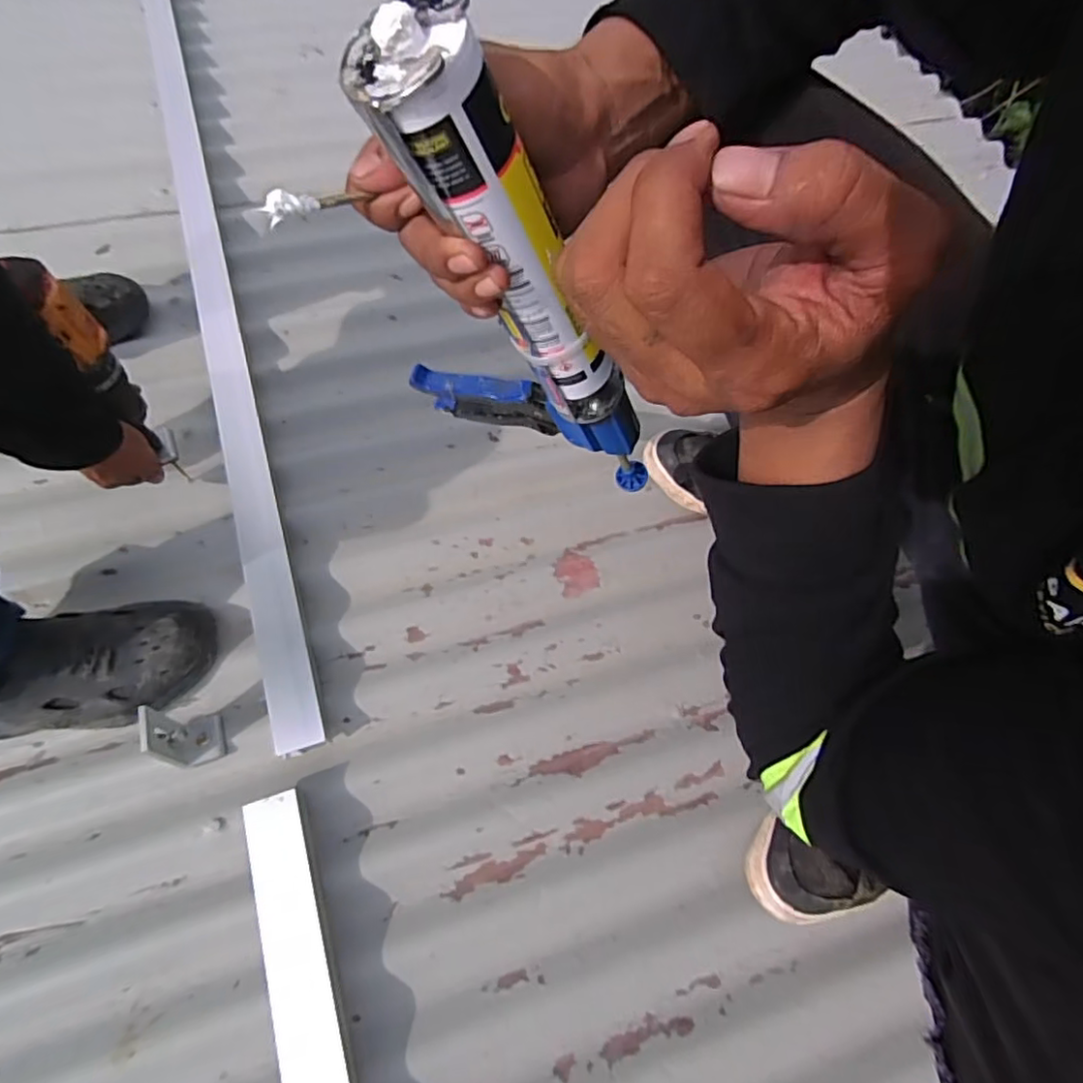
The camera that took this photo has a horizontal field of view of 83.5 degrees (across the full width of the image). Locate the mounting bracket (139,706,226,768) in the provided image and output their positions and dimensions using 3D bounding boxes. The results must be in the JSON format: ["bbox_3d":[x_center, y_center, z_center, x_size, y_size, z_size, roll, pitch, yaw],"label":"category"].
[{"bbox_3d":[-0.321,0.174,0.546,0.039,0.084,0.046,-6,66,-4],"label":"mounting bracket"}]

